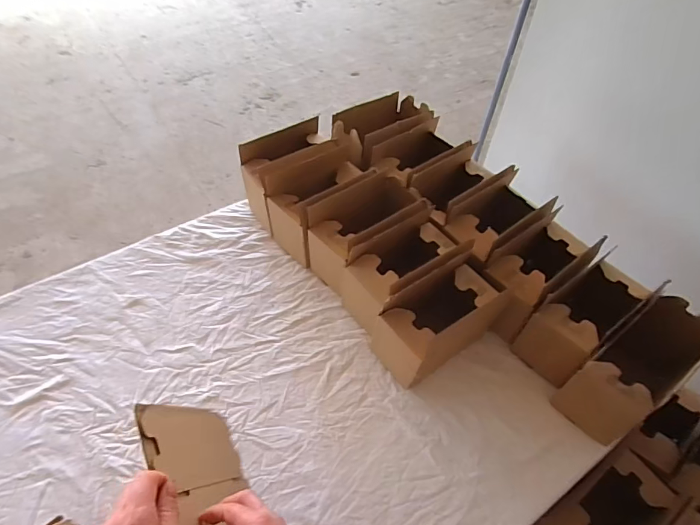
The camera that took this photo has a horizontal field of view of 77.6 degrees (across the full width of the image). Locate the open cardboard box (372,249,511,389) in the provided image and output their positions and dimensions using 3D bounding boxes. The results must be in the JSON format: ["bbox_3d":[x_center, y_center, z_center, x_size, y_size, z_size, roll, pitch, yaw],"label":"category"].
[{"bbox_3d":[0.160,0.098,0.744,0.213,0.177,0.108,-30,60,-23],"label":"open cardboard box"}]

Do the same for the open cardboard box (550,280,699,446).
[{"bbox_3d":[0.449,0.166,0.692,0.202,0.163,0.106,-31,60,-23],"label":"open cardboard box"}]

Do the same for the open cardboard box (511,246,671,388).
[{"bbox_3d":[0.401,0.102,0.759,0.188,0.145,0.107,-30,60,-22],"label":"open cardboard box"}]

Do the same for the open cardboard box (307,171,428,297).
[{"bbox_3d":[0.034,-0.051,0.849,0.198,0.191,0.131,-31,60,-23],"label":"open cardboard box"}]

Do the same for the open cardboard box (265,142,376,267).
[{"bbox_3d":[-0.050,-0.129,0.897,0.212,0.181,0.127,-35,62,-25],"label":"open cardboard box"}]

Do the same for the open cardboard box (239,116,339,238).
[{"bbox_3d":[-0.125,-0.185,0.942,0.187,0.183,0.109,-28,59,-21],"label":"open cardboard box"}]

